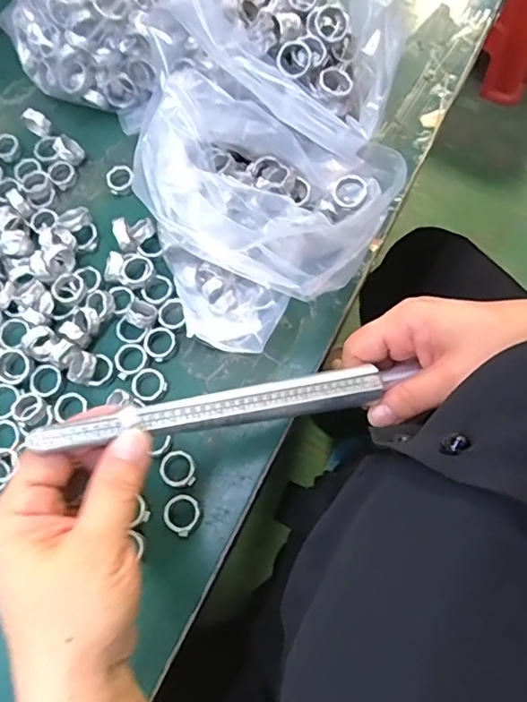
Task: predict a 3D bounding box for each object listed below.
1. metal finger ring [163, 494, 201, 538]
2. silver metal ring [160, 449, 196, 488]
[{"bbox_3d":[-0.047,0.095,0.321,0.020,0.007,0.021,-1,71,4],"label":"metal finger ring"},{"bbox_3d":[-0.051,0.071,0.329,0.021,0.009,0.021,-1,71,4],"label":"silver metal ring"}]

